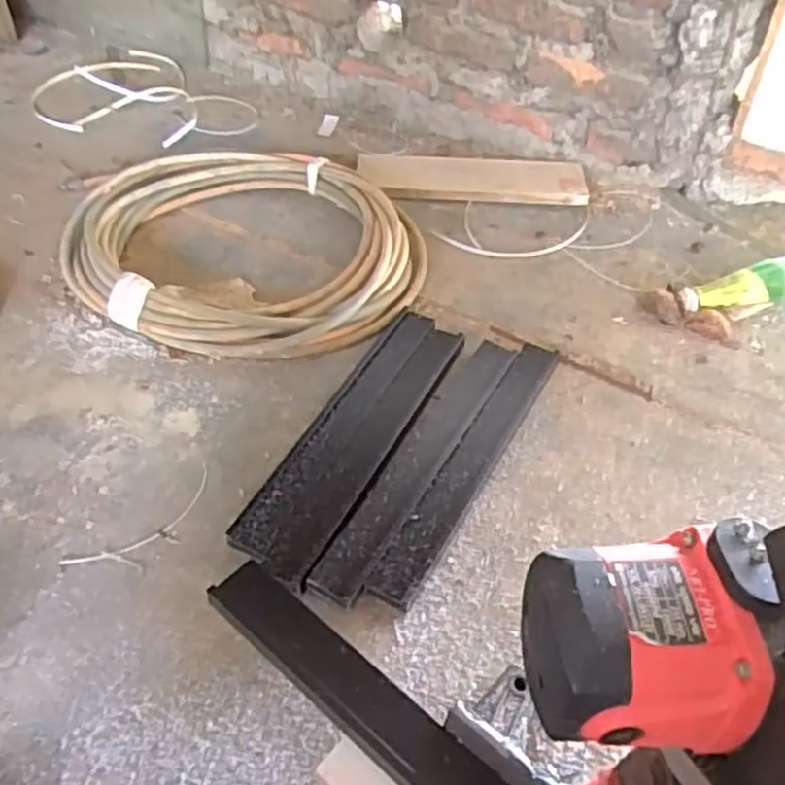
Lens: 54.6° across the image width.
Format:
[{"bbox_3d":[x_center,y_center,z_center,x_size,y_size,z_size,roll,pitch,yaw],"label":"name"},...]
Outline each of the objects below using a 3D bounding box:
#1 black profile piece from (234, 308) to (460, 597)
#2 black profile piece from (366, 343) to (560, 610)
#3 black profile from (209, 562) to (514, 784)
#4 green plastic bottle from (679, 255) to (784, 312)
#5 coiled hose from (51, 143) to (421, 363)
[{"bbox_3d":[-0.034,0.038,0.831,0.094,0.017,0.390,22,50,16],"label":"black profile piece"},{"bbox_3d":[0.090,0.069,0.815,0.047,0.014,0.389,24,51,17],"label":"black profile piece"},{"bbox_3d":[0.042,0.254,0.490,0.436,0.029,0.051,35,54,25],"label":"black profile"},{"bbox_3d":[0.494,-0.140,1.005,0.229,0.075,0.054,-9,49,-12],"label":"green plastic bottle"},{"bbox_3d":[-0.201,-0.210,1.032,0.478,0.052,0.422,29,52,21],"label":"coiled hose"}]

